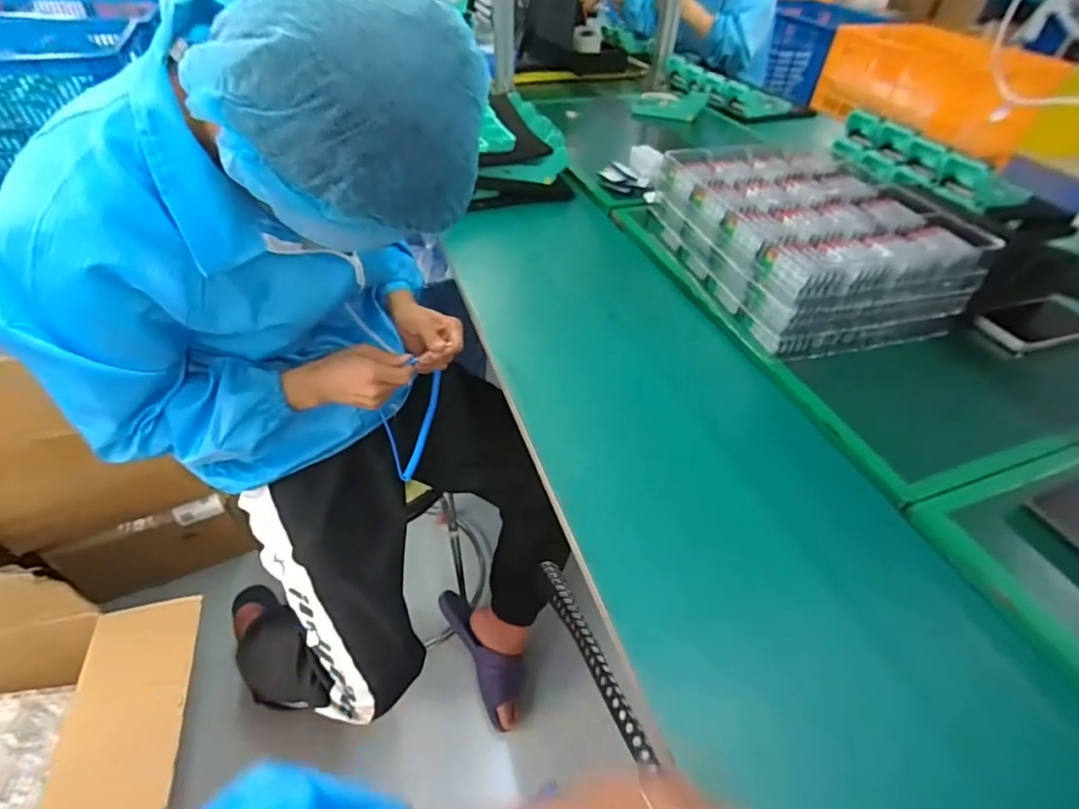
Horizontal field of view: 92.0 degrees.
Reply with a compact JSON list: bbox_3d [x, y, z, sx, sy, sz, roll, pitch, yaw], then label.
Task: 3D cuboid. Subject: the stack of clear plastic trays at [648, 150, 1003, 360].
[{"bbox_3d":[0.331,-0.218,0.679,0.242,0.112,0.335,-9,47,-14],"label":"stack of clear plastic trays"}]

